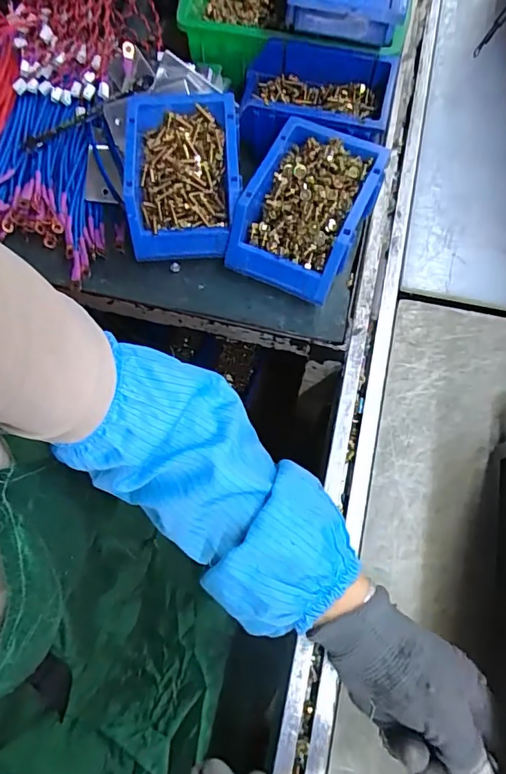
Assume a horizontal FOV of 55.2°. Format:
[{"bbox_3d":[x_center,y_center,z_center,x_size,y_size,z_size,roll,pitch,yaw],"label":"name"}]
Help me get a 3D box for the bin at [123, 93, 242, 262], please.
[{"bbox_3d":[-0.068,-0.212,0.486,0.111,0.056,0.155,-3,70,0],"label":"bin"}]

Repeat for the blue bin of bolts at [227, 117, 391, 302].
[{"bbox_3d":[0.053,-0.168,0.480,0.109,0.079,0.151,25,73,10],"label":"blue bin of bolts"}]

